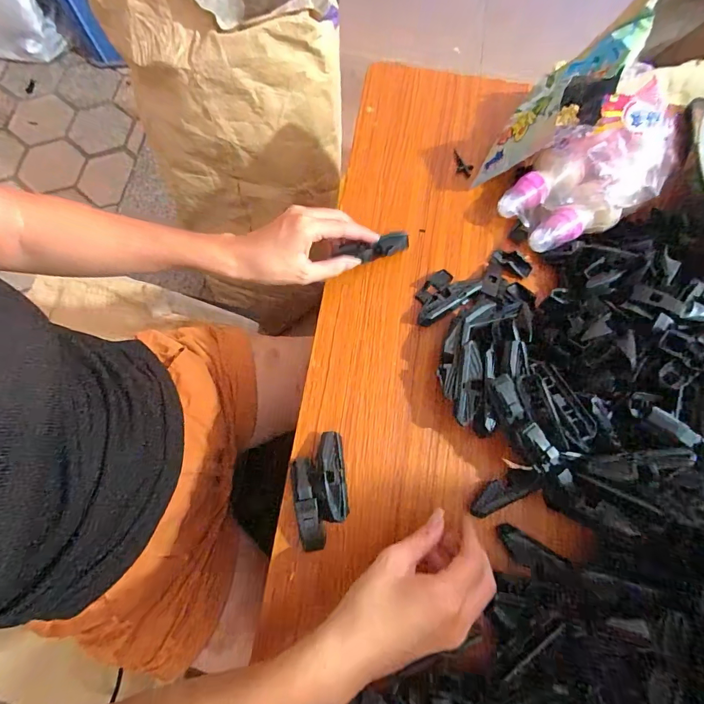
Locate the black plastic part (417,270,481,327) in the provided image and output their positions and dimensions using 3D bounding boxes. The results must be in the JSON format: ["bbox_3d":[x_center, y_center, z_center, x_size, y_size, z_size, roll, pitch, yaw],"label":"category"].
[{"bbox_3d":[0.087,-0.054,0.393,0.065,0.021,0.041,-41,79,-12],"label":"black plastic part"}]

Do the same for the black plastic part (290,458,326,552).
[{"bbox_3d":[-0.038,0.127,0.337,0.020,0.023,0.074,-13,75,-5],"label":"black plastic part"}]

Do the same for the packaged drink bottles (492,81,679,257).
[{"bbox_3d":[0.229,-0.170,0.385,0.156,0.107,0.097,-43,79,-12],"label":"packaged drink bottles"}]

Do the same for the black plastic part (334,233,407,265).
[{"bbox_3d":[0.021,-0.101,0.400,0.074,0.018,0.018,-11,74,-4],"label":"black plastic part"}]

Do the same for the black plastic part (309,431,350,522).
[{"bbox_3d":[-0.020,0.105,0.339,0.028,0.022,0.071,-6,74,-3],"label":"black plastic part"}]

